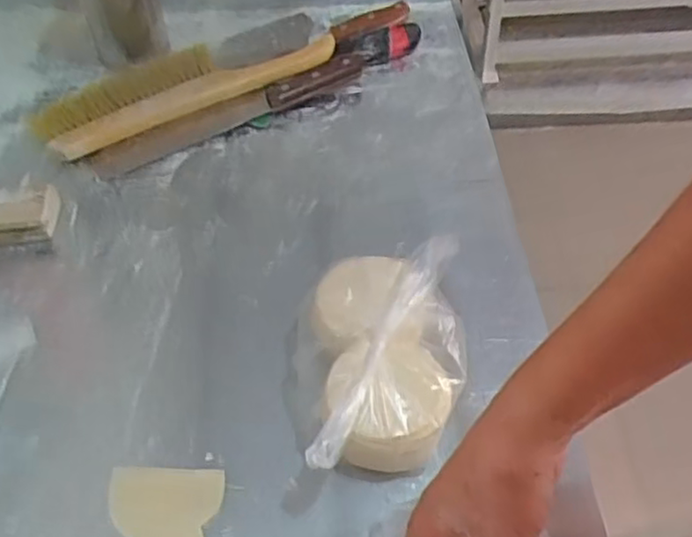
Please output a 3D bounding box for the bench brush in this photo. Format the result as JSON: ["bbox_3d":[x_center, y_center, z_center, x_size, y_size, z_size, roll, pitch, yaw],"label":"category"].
[{"bbox_3d":[-0.171,-0.206,0.789,0.349,0.039,0.096,-24,55,-17],"label":"bench brush"}]

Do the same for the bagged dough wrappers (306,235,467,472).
[{"bbox_3d":[0.030,0.075,0.553,0.125,0.075,0.188,-2,52,0],"label":"bagged dough wrappers"}]

